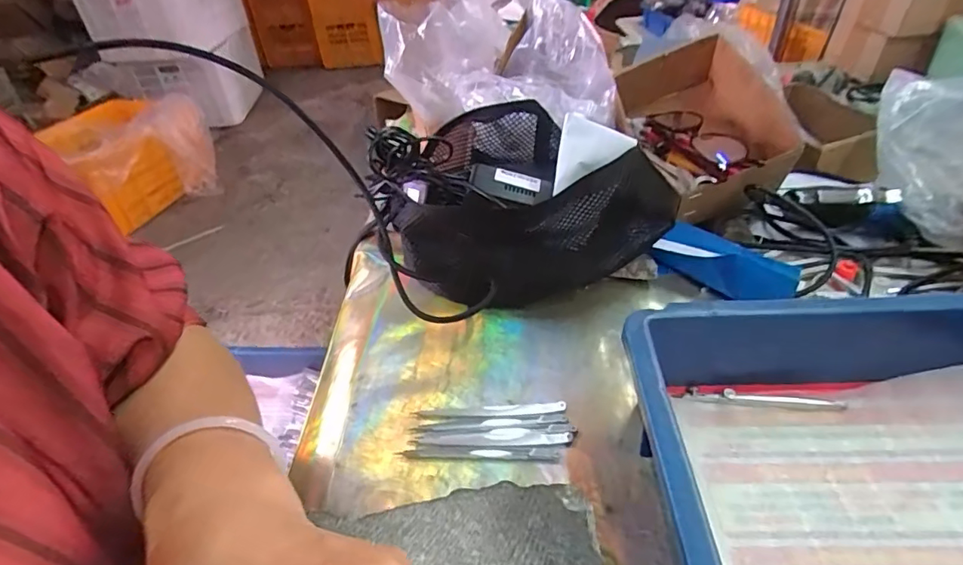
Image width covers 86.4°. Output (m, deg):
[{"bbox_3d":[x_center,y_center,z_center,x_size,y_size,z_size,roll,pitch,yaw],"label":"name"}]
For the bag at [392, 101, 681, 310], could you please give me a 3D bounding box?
[{"bbox_3d":[0.050,-0.065,0.452,0.217,0.116,0.178,12,44,21],"label":"bag"}]

